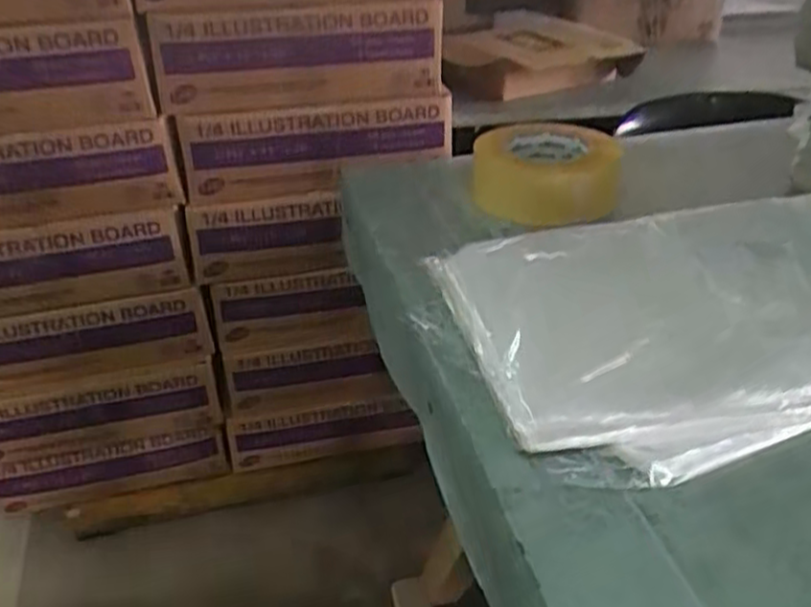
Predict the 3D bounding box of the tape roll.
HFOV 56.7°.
[{"bbox_3d":[0.128,-0.129,0.731,0.124,0.060,0.124,-1,34,1],"label":"tape roll"}]

